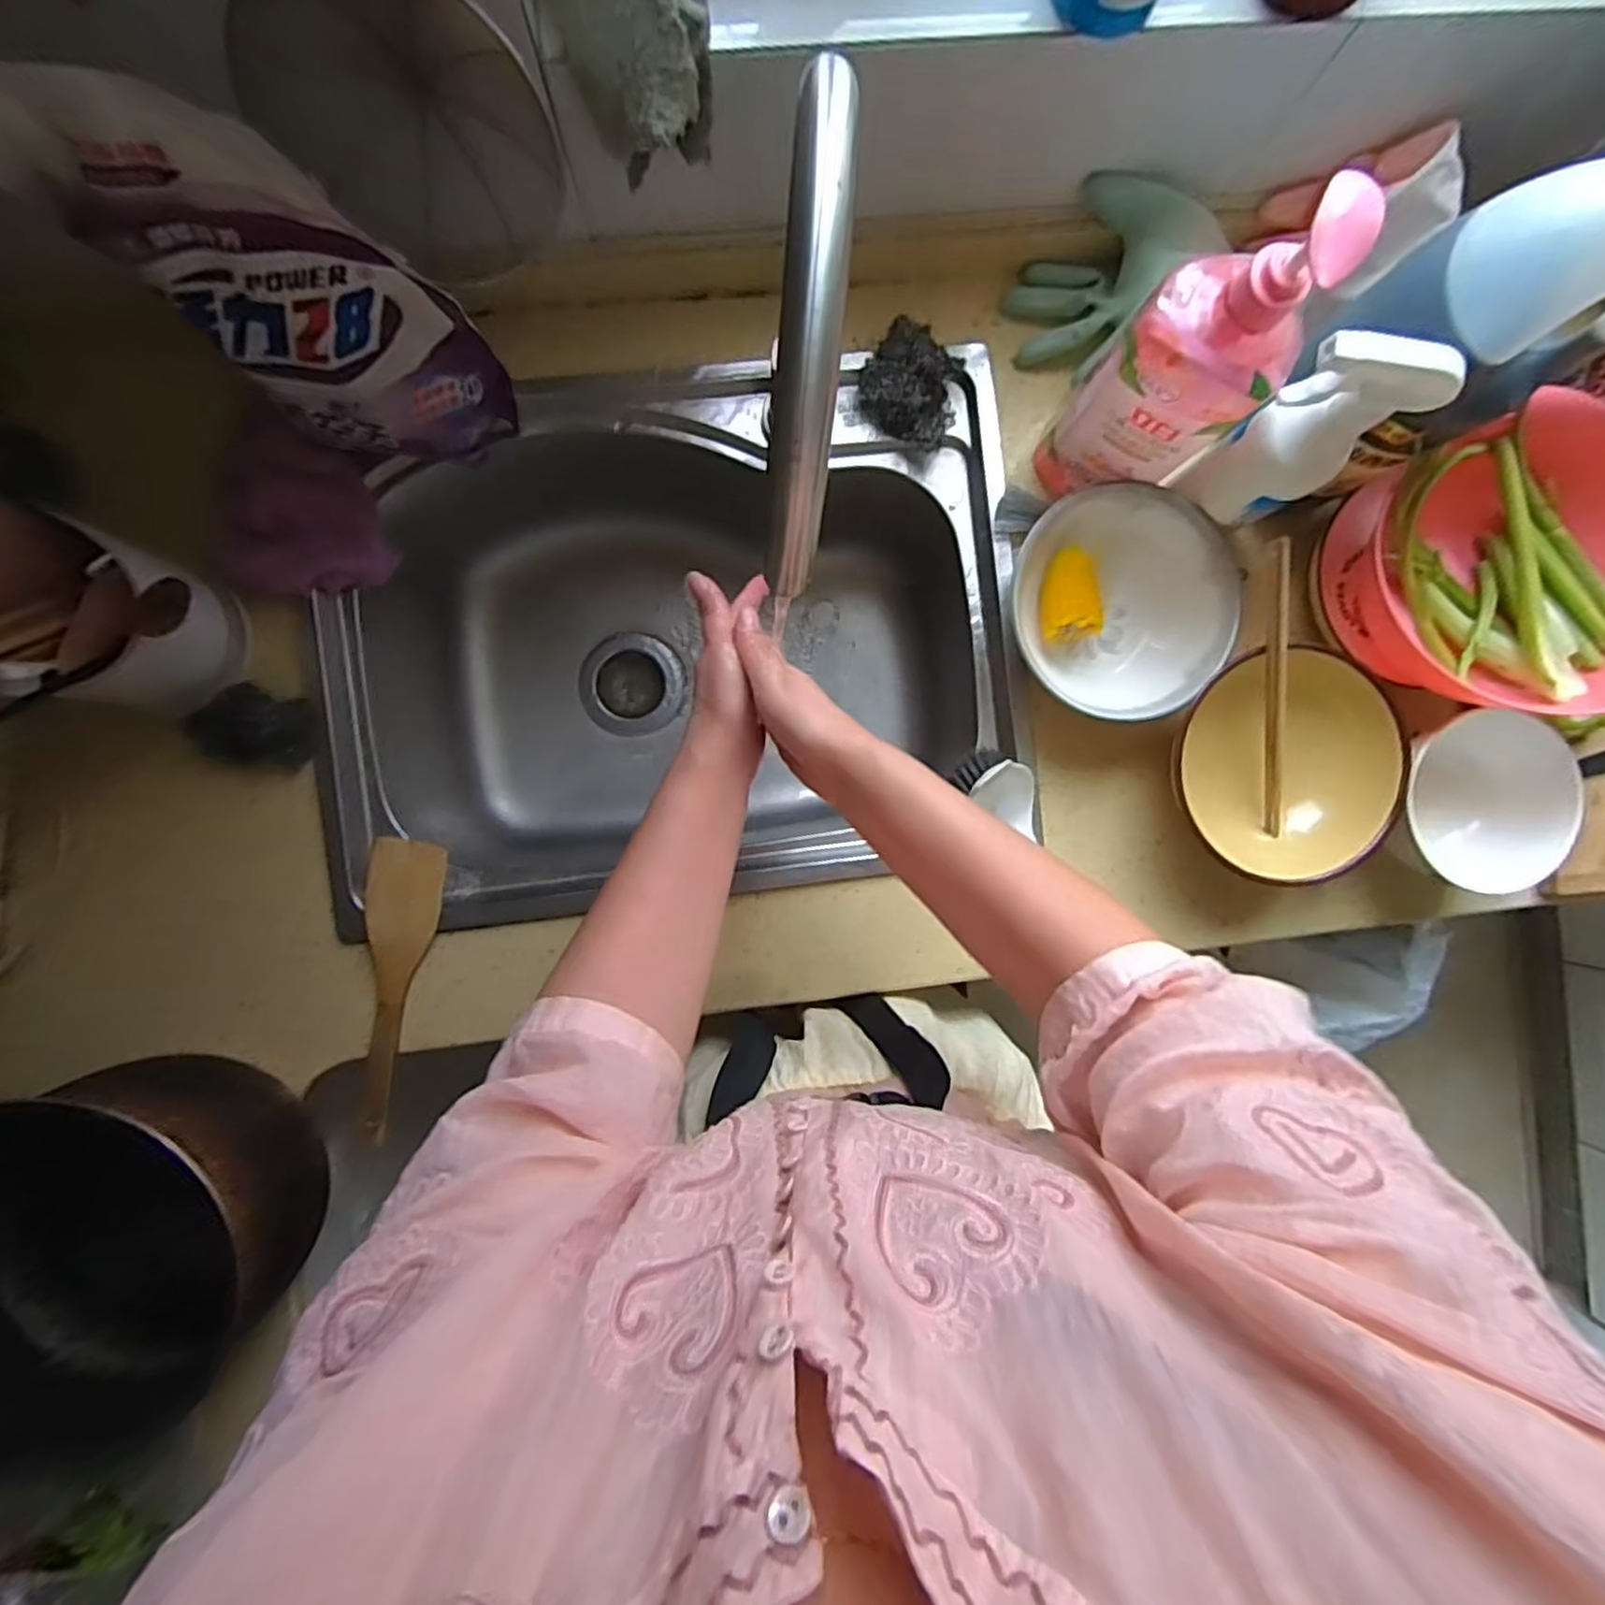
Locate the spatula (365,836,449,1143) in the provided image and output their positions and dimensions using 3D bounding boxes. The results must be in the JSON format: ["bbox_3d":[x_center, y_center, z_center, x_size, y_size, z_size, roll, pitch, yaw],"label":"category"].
[{"bbox_3d":[-0.331,0.148,0.569,0.055,0.016,0.234,10,90,-4],"label":"spatula"}]

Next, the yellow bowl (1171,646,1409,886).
[{"bbox_3d":[0.378,-0.029,0.585,0.170,0.079,0.175,0,91,-3],"label":"yellow bowl"}]

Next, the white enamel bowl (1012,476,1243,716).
[{"bbox_3d":[0.251,-0.159,0.576,0.165,0.066,0.174,0,91,-3],"label":"white enamel bowl"}]

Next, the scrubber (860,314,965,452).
[{"bbox_3d":[0.093,-0.341,0.581,0.083,0.039,0.072,35,89,-3],"label":"scrubber"}]

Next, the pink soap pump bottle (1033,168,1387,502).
[{"bbox_3d":[0.247,-0.279,0.468,0.080,0.250,0.094,-27,92,-3],"label":"pink soap pump bottle"}]

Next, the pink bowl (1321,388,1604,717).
[{"bbox_3d":[0.536,-0.181,0.551,0.163,0.150,0.229,-10,91,-3],"label":"pink bowl"}]

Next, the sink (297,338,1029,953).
[{"bbox_3d":[-0.117,-0.131,0.693,0.577,0.213,0.415,-6,91,-3],"label":"sink"}]

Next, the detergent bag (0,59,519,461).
[{"bbox_3d":[-0.311,-0.297,0.439,0.200,0.258,0.051,4,91,-4],"label":"detergent bag"}]

